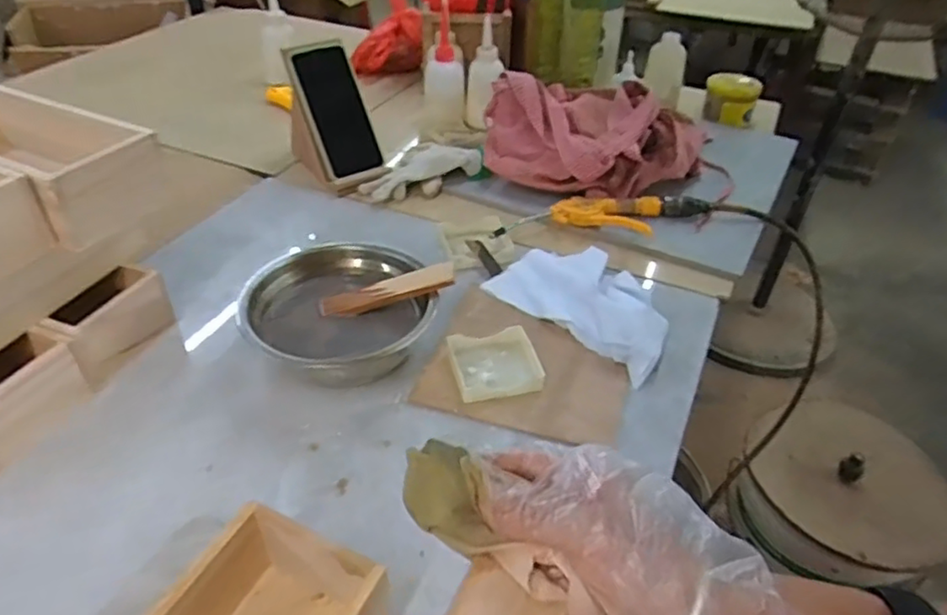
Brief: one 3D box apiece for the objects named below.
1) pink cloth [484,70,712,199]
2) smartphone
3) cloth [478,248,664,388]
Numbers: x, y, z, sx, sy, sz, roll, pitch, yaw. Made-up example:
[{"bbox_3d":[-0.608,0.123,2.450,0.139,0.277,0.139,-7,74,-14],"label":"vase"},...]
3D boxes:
[{"bbox_3d":[0.161,-0.228,0.866,0.286,0.094,0.183,5,39,2],"label":"pink cloth"},{"bbox_3d":[-0.175,-0.256,0.859,0.074,0.162,0.015,-24,10,-27],"label":"smartphone"},{"bbox_3d":[0.124,-0.014,0.667,0.128,0.030,0.195,-27,48,-31],"label":"cloth"}]

